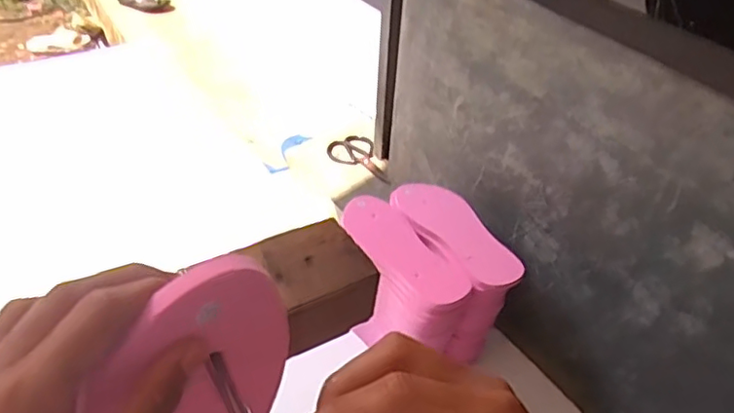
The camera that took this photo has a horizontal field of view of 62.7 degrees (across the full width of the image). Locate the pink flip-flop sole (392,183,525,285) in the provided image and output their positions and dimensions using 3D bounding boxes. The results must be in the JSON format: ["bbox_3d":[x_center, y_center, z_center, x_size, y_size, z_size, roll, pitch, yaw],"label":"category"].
[{"bbox_3d":[0.133,0.031,0.892,0.085,0.009,0.239,-19,44,-24],"label":"pink flip-flop sole"}]

